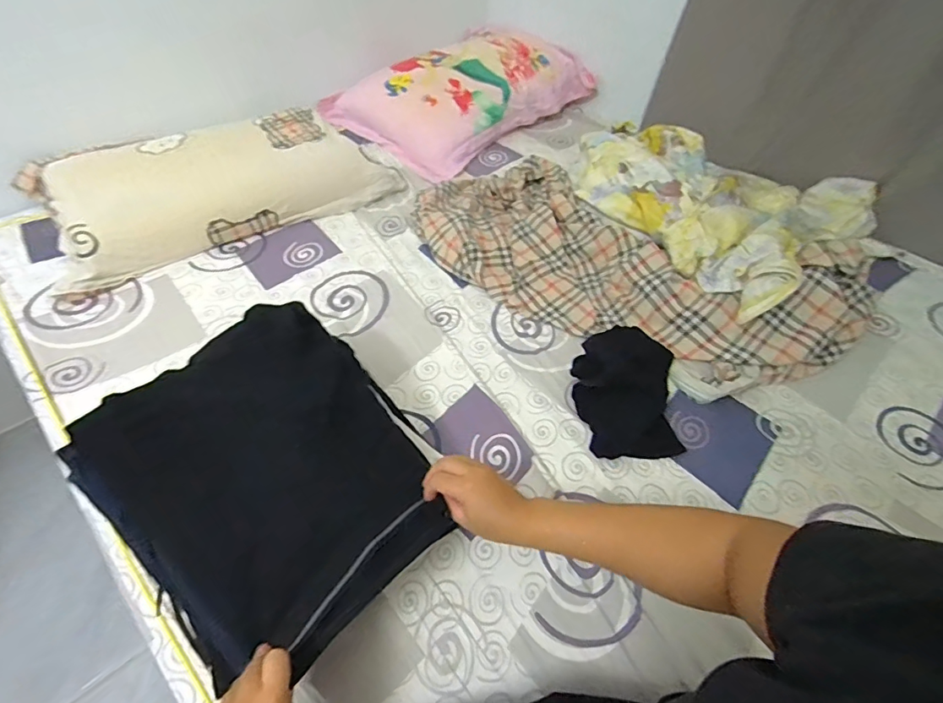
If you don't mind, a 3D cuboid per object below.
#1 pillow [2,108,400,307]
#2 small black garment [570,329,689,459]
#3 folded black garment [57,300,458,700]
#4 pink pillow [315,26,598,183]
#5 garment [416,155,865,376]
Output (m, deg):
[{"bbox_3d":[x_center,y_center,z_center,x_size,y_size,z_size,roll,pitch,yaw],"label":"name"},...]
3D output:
[{"bbox_3d":[-0.515,-0.363,1.022,0.693,0.087,0.372,-25,55,-24],"label":"pillow"},{"bbox_3d":[0.232,0.054,0.708,0.155,0.070,0.182,5,48,1],"label":"small black garment"},{"bbox_3d":[-0.209,0.133,0.536,0.296,0.030,0.333,-36,83,-31],"label":"folded black garment"},{"bbox_3d":[-0.039,-0.738,1.317,0.508,0.123,0.615,33,54,23],"label":"pink pillow"},{"bbox_3d":[0.263,-0.189,0.898,0.830,0.091,0.385,31,53,21],"label":"garment"}]

